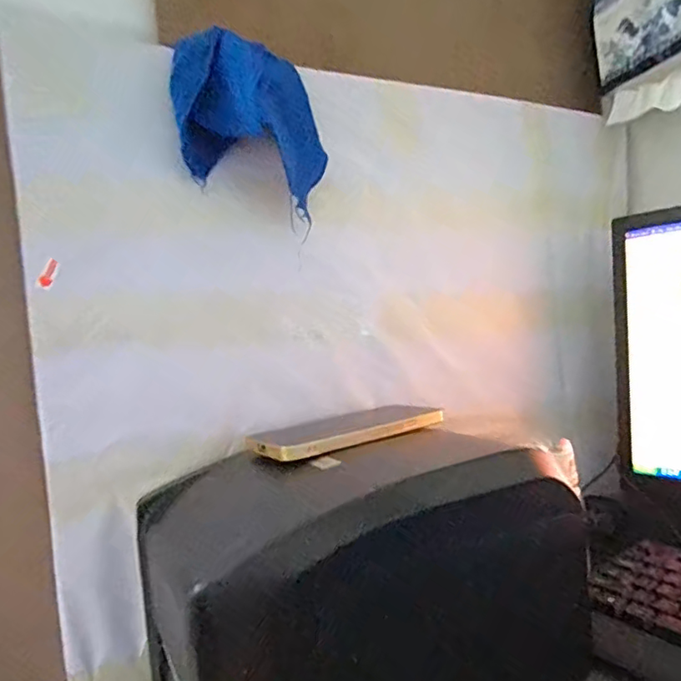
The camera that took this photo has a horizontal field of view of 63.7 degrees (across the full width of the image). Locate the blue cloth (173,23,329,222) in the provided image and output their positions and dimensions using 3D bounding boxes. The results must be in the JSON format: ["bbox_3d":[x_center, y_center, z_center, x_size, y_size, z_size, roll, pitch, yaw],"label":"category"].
[{"bbox_3d":[-0.073,-0.185,0.465,0.072,0.130,0.122,-5,1,36],"label":"blue cloth"}]

